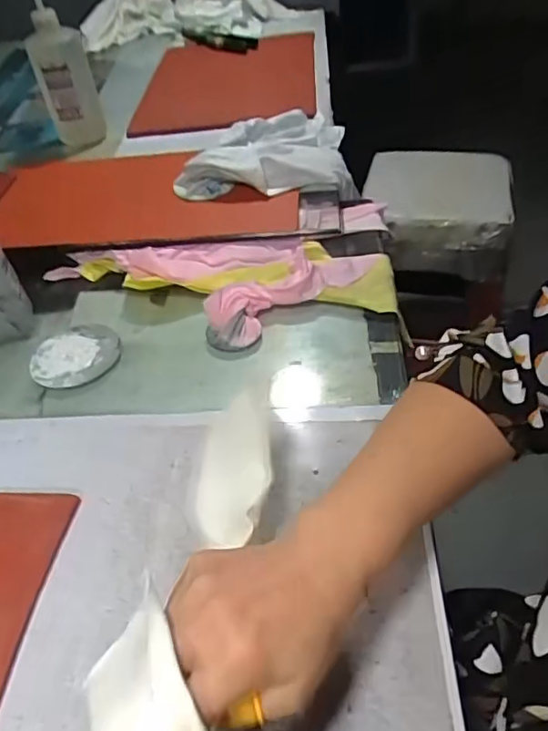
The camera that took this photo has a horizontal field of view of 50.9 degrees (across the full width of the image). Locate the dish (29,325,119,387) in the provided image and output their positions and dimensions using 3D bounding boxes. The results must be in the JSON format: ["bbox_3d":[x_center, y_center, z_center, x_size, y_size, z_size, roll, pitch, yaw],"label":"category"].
[{"bbox_3d":[-0.189,-0.009,0.549,0.085,0.010,0.079,-4,44,4],"label":"dish"}]

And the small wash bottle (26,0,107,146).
[{"bbox_3d":[-0.294,-0.399,0.777,0.093,0.237,0.057,-10,44,-2],"label":"small wash bottle"}]

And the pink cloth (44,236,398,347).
[{"bbox_3d":[-0.061,-0.079,0.581,0.355,0.030,0.145,-1,44,6],"label":"pink cloth"}]

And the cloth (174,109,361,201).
[{"bbox_3d":[-0.012,-0.253,0.708,0.216,0.081,0.142,-6,44,1],"label":"cloth"}]

